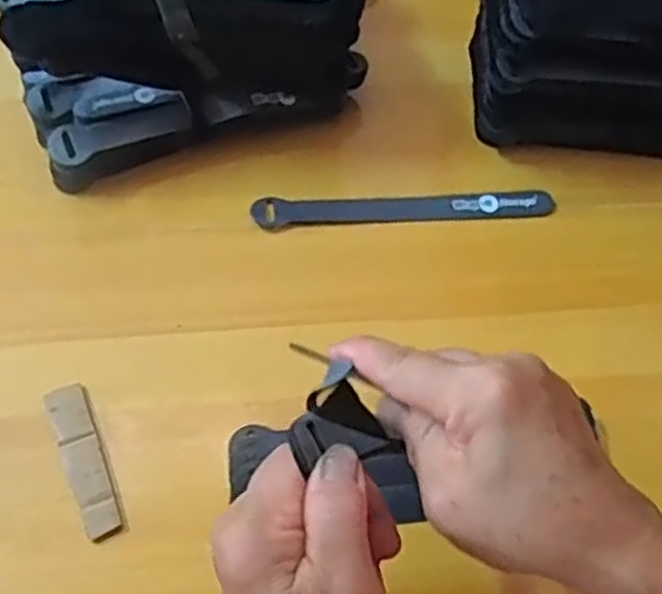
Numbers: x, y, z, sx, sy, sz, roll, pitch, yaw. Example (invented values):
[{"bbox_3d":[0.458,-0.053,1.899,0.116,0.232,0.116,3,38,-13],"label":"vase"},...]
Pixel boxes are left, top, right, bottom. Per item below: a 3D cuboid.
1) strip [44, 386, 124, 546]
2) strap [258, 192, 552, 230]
[{"bbox_3d":[-0.130,0.086,0.415,0.021,0.009,0.086,-19,62,-15],"label":"strip"},{"bbox_3d":[0.048,-0.057,0.515,0.193,0.009,0.023,-2,59,-5],"label":"strap"}]

